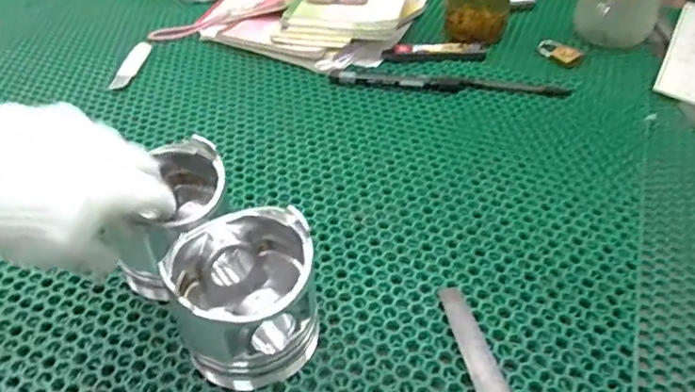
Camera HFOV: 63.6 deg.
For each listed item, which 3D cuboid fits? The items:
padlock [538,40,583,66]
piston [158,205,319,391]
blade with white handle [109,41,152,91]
[{"bbox_3d":[0.258,-0.175,0.684,0.055,0.009,0.029,33,52,31],"label":"padlock"},{"bbox_3d":[-0.064,0.068,0.365,0.088,0.084,0.092,-20,46,-20],"label":"piston"},{"bbox_3d":[-0.261,-0.160,0.677,0.022,0.009,0.097,3,43,4],"label":"blade with white handle"}]

